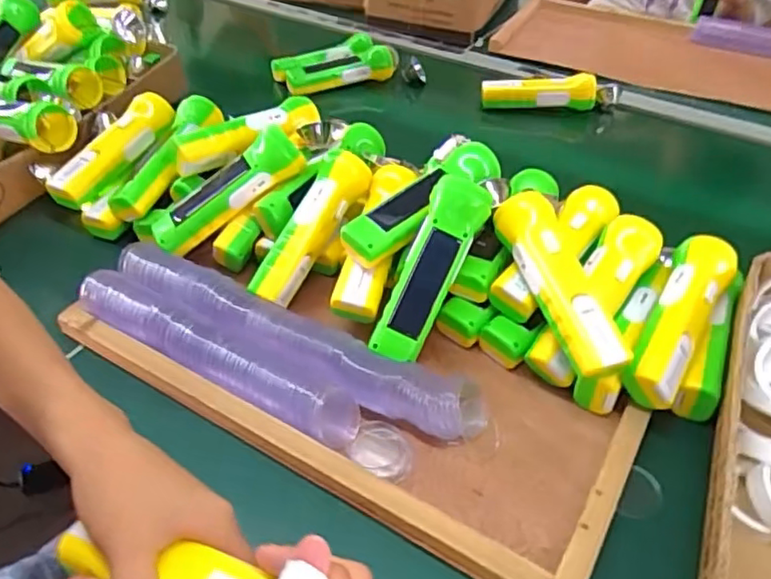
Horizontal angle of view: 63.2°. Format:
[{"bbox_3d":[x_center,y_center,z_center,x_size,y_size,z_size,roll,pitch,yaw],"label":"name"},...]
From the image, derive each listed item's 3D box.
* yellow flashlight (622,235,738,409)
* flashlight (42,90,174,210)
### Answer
[{"bbox_3d":[0.246,0.020,0.521,0.046,0.037,0.167,25,61,23],"label":"yellow flashlight"},{"bbox_3d":[-0.297,-0.155,0.694,0.046,0.036,0.170,23,60,21],"label":"flashlight"}]

